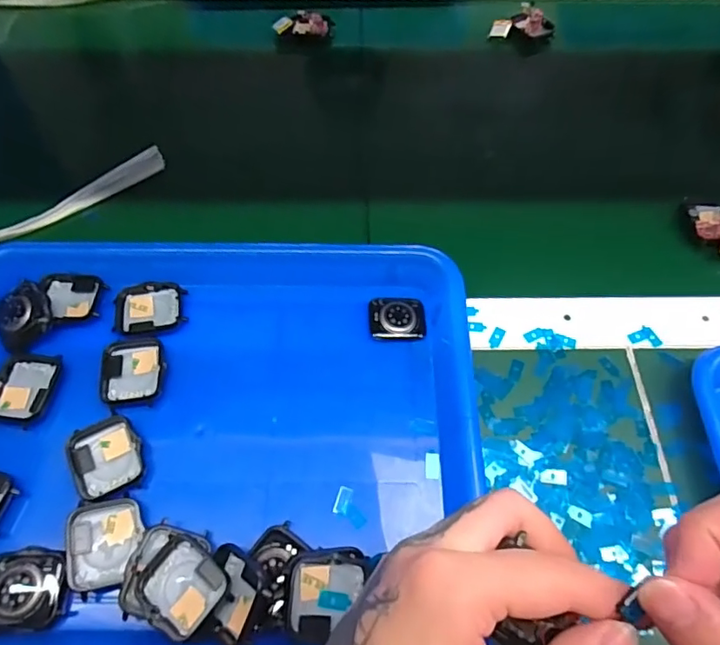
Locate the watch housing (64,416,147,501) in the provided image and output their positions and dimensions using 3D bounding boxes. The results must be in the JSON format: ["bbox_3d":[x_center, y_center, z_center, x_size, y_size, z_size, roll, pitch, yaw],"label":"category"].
[{"bbox_3d":[-0.148,0.079,0.304,0.037,0.008,0.045,-21,63,-12],"label":"watch housing"}]

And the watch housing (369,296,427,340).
[{"bbox_3d":[0.026,-0.003,0.358,0.038,0.010,0.029,0,72,-4],"label":"watch housing"}]

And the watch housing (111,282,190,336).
[{"bbox_3d":[-0.142,-0.011,0.354,0.045,0.007,0.035,-2,61,-2],"label":"watch housing"}]

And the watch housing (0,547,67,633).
[{"bbox_3d":[-0.175,0.139,0.271,0.043,0.011,0.037,1,60,0],"label":"watch housing"}]

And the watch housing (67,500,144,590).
[{"bbox_3d":[-0.137,0.118,0.281,0.034,0.012,0.043,-9,61,-6],"label":"watch housing"}]

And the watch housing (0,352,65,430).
[{"bbox_3d":[-0.208,0.041,0.323,0.036,0.010,0.045,6,61,3],"label":"watch housing"}]

